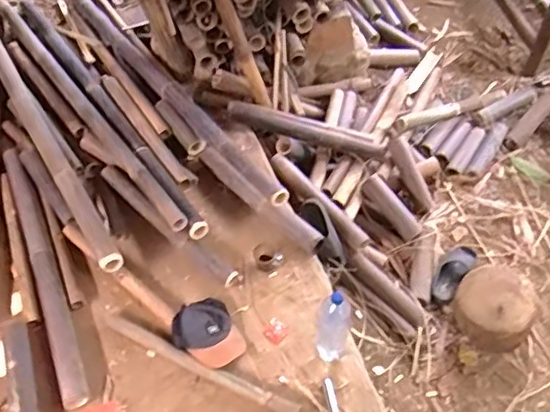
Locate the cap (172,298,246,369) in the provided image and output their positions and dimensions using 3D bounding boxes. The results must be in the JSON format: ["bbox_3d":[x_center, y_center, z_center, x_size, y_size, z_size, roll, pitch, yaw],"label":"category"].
[{"bbox_3d":[-0.209,0.391,1.768,0.191,0.084,0.220,-29,59,-19],"label":"cap"}]

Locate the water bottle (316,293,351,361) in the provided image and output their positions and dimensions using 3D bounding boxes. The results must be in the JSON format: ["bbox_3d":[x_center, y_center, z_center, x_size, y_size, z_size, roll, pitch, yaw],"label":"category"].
[{"bbox_3d":[0.167,0.352,1.653,0.097,0.313,0.089,0,53,0],"label":"water bottle"}]

